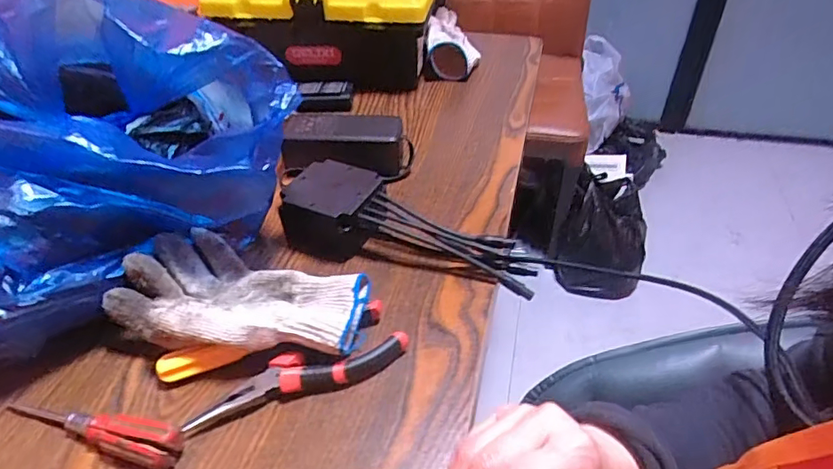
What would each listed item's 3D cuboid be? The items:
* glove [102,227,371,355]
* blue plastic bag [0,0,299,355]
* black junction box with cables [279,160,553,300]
[{"bbox_3d":[-0.131,0.055,0.414,0.184,0.054,0.111,13,42,16],"label":"glove"},{"bbox_3d":[-0.298,-0.057,0.430,0.368,0.214,0.232,-26,46,-25],"label":"blue plastic bag"},{"bbox_3d":[-0.006,-0.008,0.483,0.235,0.052,0.076,13,42,16],"label":"black junction box with cables"}]

